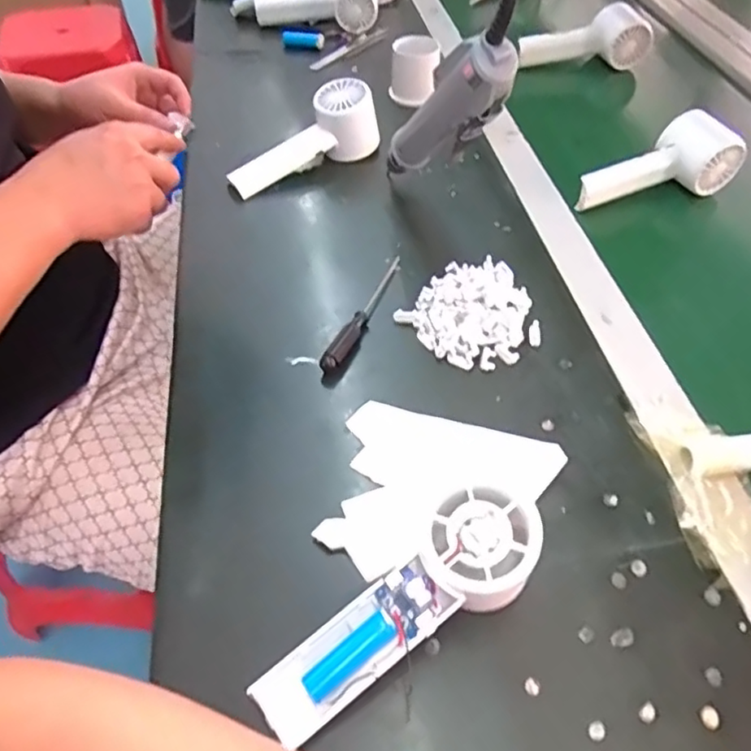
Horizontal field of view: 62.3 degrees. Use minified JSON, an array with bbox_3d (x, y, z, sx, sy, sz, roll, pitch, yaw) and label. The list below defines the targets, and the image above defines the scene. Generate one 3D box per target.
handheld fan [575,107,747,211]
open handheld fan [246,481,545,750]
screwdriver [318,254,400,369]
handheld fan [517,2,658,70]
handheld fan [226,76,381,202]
[{"bbox_3d":[0.259,-0.187,0.562,0.142,0.047,0.072,-28,56,-21],"label":"handheld fan"},{"bbox_3d":[0.015,0.120,0.310,0.157,0.050,0.051,-38,58,-6],"label":"open handheld fan"},{"bbox_3d":[-0.006,-0.051,0.469,0.011,0.020,0.135,19,53,15],"label":"screwdriver"},{"bbox_3d":[0.255,-0.421,0.774,0.168,0.050,0.061,-5,49,-5],"label":"handheld fan"},{"bbox_3d":[-0.072,-0.223,0.607,0.156,0.056,0.049,-34,57,-6],"label":"handheld fan"}]

